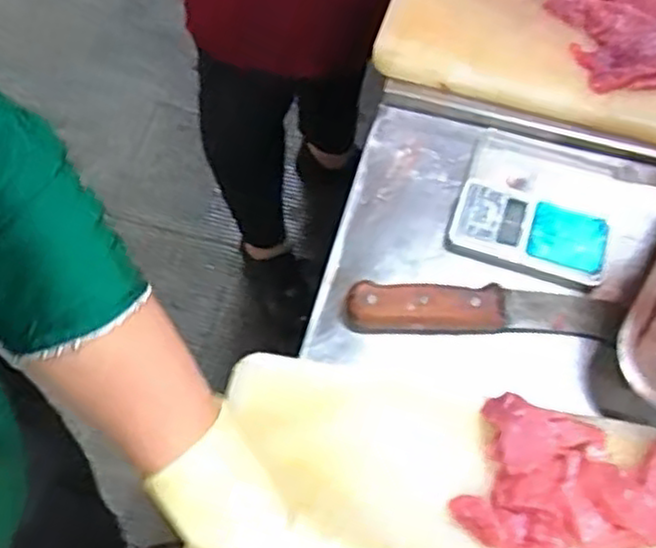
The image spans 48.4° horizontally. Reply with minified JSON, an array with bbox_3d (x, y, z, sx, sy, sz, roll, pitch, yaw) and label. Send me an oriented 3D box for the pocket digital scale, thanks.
[{"bbox_3d":[0.158,-0.035,0.567,0.118,0.012,0.063,18,65,6],"label":"pocket digital scale"}]

